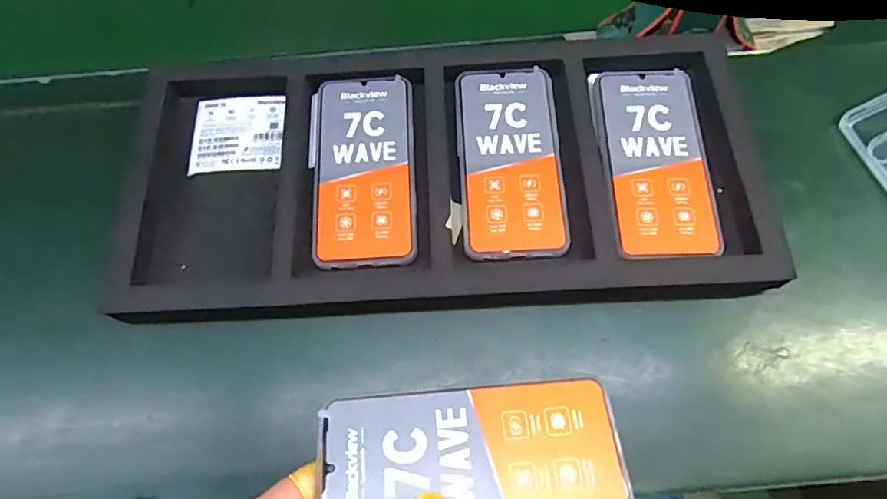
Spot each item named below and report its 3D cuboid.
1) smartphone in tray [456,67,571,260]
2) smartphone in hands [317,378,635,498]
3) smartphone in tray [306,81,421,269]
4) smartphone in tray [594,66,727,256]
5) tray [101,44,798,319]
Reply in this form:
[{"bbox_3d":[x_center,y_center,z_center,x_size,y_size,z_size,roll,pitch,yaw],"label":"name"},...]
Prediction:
[{"bbox_3d":[0.052,-0.075,0.411,0.077,0.006,0.164,-2,67,2],"label":"smartphone in tray"},{"bbox_3d":[0.016,0.113,0.284,0.163,0.009,0.077,0,67,-3],"label":"smartphone in hands"},{"bbox_3d":[-0.063,-0.069,0.413,0.075,0.005,0.167,-3,67,2],"label":"smartphone in tray"},{"bbox_3d":[0.166,-0.070,0.408,0.076,0.010,0.162,0,67,3],"label":"smartphone in tray"},{"bbox_3d":[-0.004,-0.063,0.417,0.489,0.045,0.240,-1,67,2],"label":"tray"}]

